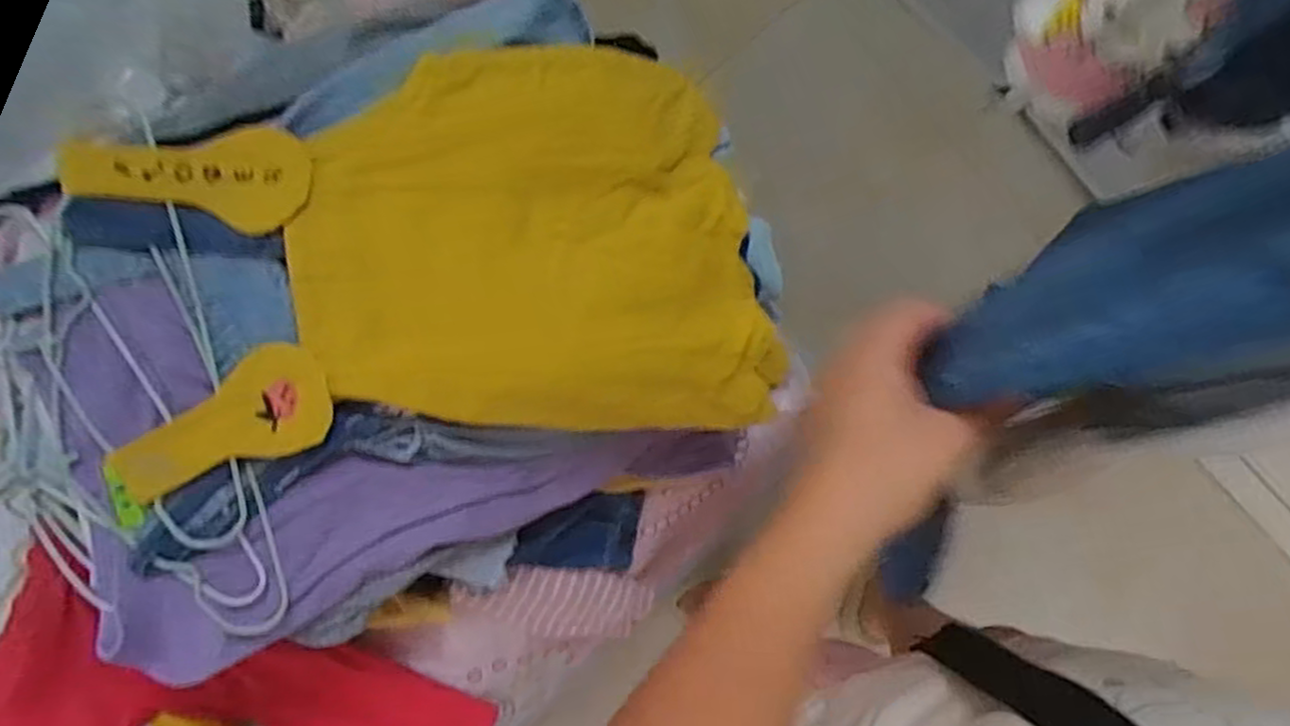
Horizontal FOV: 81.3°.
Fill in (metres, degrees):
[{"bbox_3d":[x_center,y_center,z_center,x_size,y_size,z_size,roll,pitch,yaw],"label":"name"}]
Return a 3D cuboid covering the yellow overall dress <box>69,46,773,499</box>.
[{"bbox_3d":[-0.125,-0.077,0.562,0.488,0.043,0.308,-10,89,-23],"label":"yellow overall dress"}]

